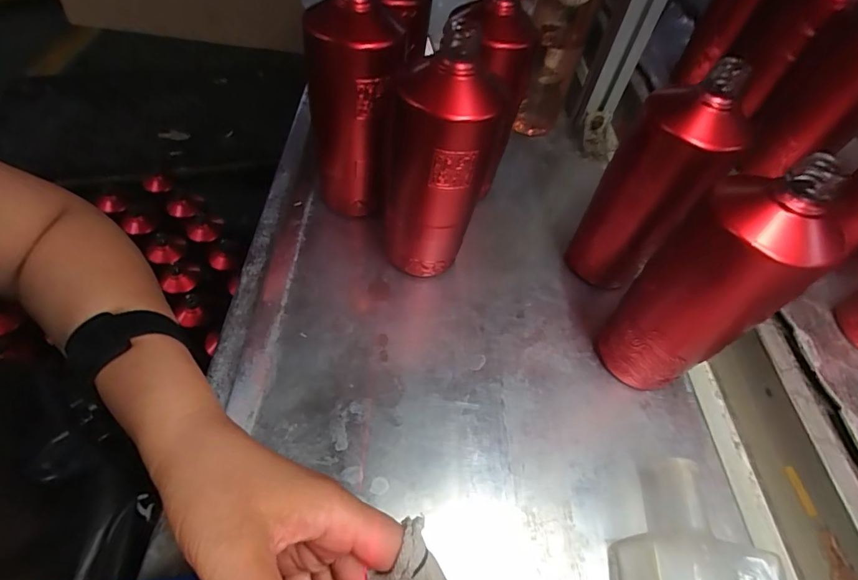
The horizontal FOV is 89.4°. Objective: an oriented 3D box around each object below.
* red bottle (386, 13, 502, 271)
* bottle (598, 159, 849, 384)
[{"bbox_3d":[0.003,-0.098,0.367,0.077,0.206,0.080,2,53,-10],"label":"red bottle"},{"bbox_3d":[0.203,0.005,0.330,0.079,0.203,0.067,29,59,17],"label":"bottle"}]

